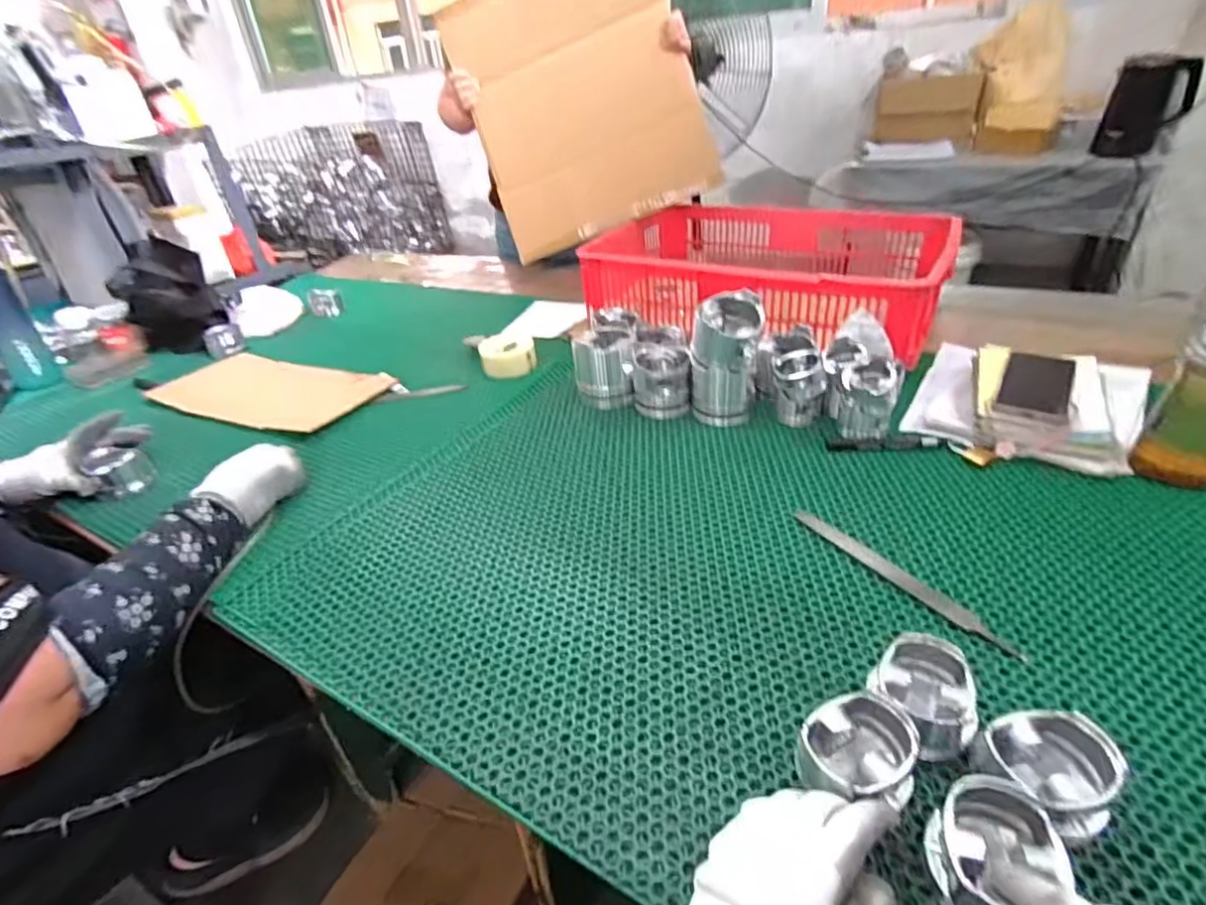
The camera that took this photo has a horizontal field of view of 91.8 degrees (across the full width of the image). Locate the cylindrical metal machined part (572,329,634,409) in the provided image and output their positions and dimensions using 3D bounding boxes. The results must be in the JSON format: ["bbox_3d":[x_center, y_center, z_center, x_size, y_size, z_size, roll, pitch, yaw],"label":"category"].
[{"bbox_3d":[0.002,-0.136,0.919,0.092,0.096,0.088,-6,34,0],"label":"cylindrical metal machined part"}]

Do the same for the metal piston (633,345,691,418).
[{"bbox_3d":[0.088,-0.112,0.879,0.082,0.078,0.082,-4,34,4],"label":"metal piston"}]

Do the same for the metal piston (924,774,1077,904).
[{"bbox_3d":[0.233,0.243,0.348,0.067,0.055,0.073,12,38,25],"label":"metal piston"}]

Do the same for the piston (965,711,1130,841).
[{"bbox_3d":[0.297,0.211,0.391,0.086,0.052,0.074,-25,38,-26],"label":"piston"}]

